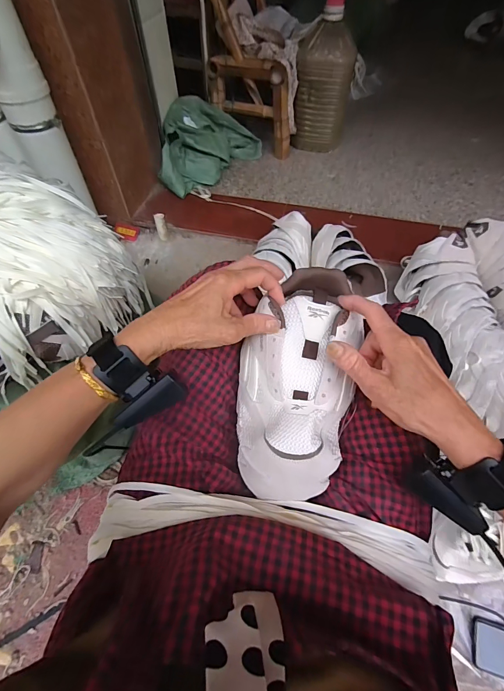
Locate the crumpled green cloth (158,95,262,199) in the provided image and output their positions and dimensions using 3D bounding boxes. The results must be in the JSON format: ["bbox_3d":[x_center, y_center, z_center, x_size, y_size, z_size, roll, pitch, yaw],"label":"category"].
[{"bbox_3d":[-0.136,-0.706,1.175,0.329,0.160,0.374,1,56,1],"label":"crumpled green cloth"}]

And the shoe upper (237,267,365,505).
[{"bbox_3d":[0.051,0.034,0.363,0.127,0.056,0.261,11,80,7],"label":"shoe upper"}]

